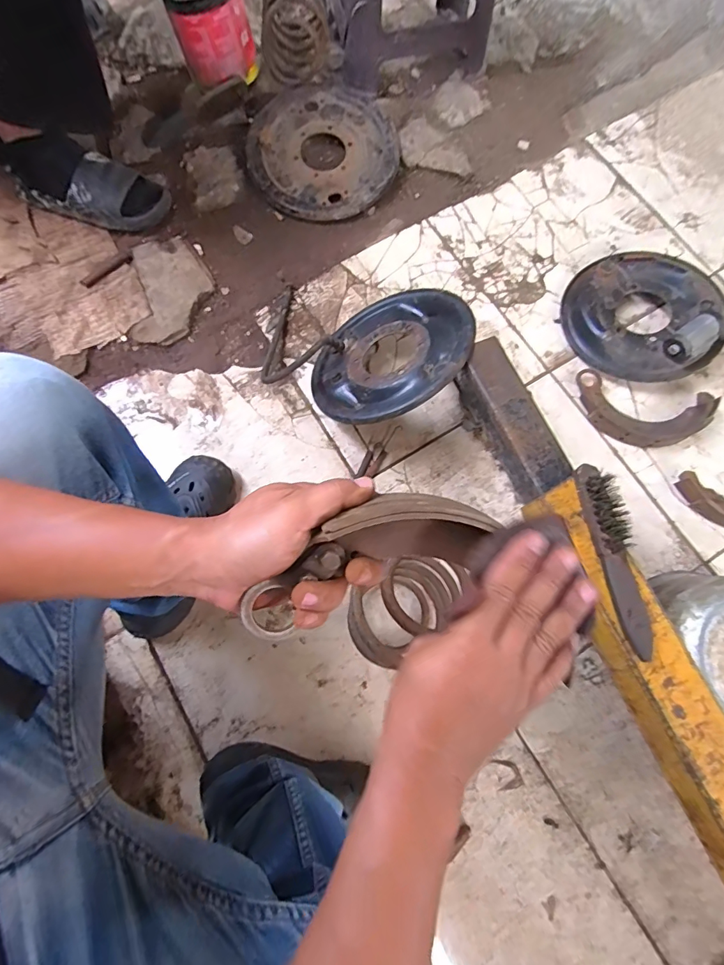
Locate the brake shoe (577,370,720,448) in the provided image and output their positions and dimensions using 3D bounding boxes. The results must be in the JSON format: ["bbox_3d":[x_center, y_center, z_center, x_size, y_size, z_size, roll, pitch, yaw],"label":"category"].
[{"bbox_3d":[0.489,-0.124,0.770,0.222,0.031,0.122,15,76,5],"label":"brake shoe"}]

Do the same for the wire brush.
[{"bbox_3d":[0.308,0.089,0.533,0.035,0.040,0.229,-10,75,-3],"label":"wire brush"}]

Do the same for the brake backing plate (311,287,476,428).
[{"bbox_3d":[0.048,-0.199,0.708,0.263,0.035,0.265,-15,54,22],"label":"brake backing plate"}]

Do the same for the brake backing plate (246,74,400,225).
[{"bbox_3d":[-0.086,-0.683,0.912,0.300,0.048,0.325,-27,76,-6],"label":"brake backing plate"}]

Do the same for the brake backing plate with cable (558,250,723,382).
[{"bbox_3d":[0.585,-0.244,0.771,0.472,0.080,0.249,36,79,10],"label":"brake backing plate with cable"}]

